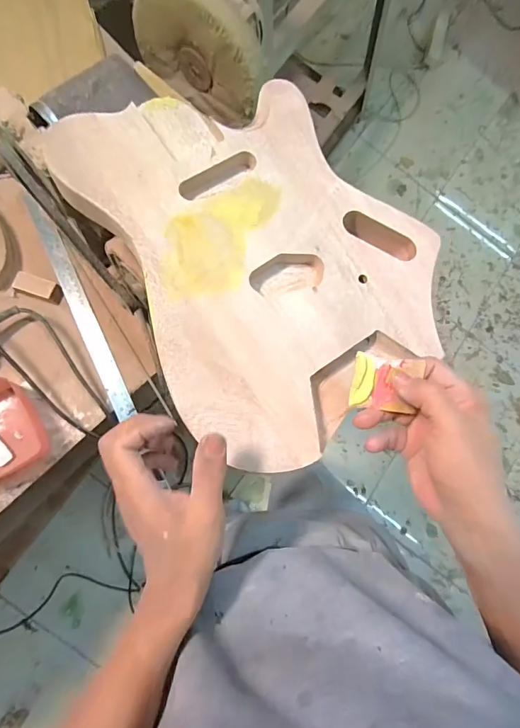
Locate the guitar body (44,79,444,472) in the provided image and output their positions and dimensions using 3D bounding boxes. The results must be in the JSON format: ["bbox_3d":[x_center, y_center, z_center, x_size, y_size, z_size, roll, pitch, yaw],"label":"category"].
[{"bbox_3d":[0.004,-0.111,0.386,0.269,0.036,0.351,-31,87,-9],"label":"guitar body"}]

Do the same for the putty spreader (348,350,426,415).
[{"bbox_3d":[0.100,0.015,0.330,0.051,0.007,0.043,8,97,-5],"label":"putty spreader"}]

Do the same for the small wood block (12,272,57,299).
[{"bbox_3d":[-0.359,-0.124,0.651,0.058,0.022,0.029,19,77,-7],"label":"small wood block"}]

